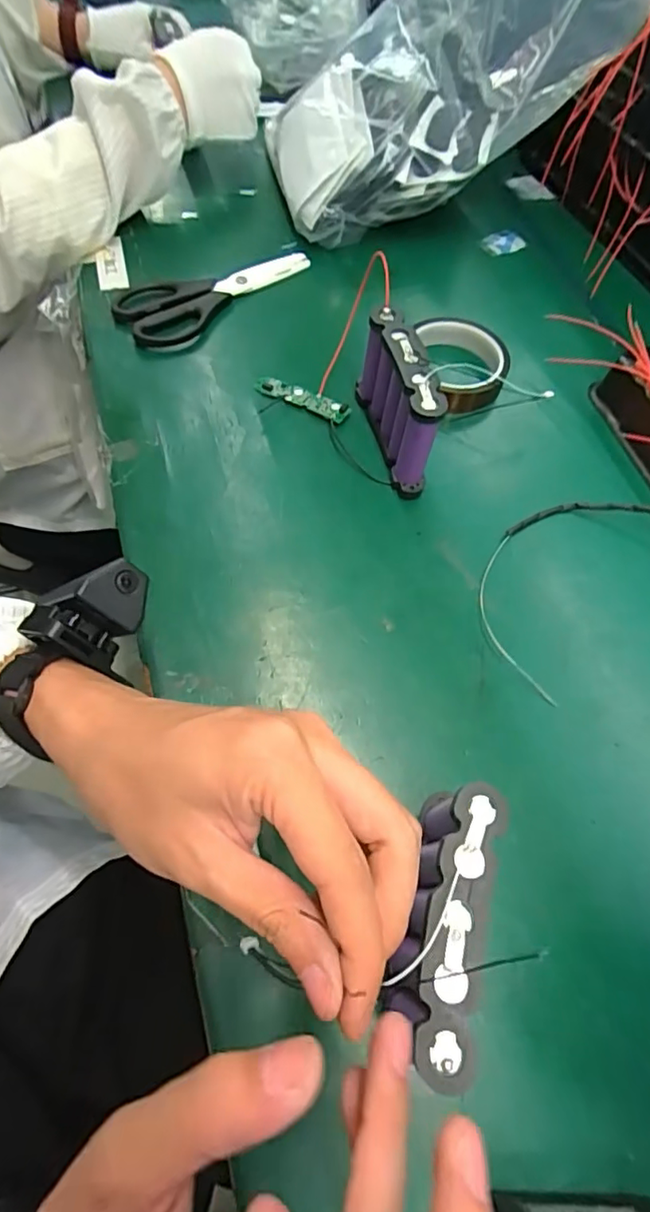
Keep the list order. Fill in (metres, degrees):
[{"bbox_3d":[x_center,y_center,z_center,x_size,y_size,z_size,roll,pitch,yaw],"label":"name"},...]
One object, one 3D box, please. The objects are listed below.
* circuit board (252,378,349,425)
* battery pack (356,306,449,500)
[{"bbox_3d":[-0.019,-0.170,0.449,0.082,0.005,0.018,25,84,11],"label":"circuit board"},{"bbox_3d":[0.055,-0.146,0.400,0.026,0.081,0.108,-11,63,-9],"label":"battery pack"}]

